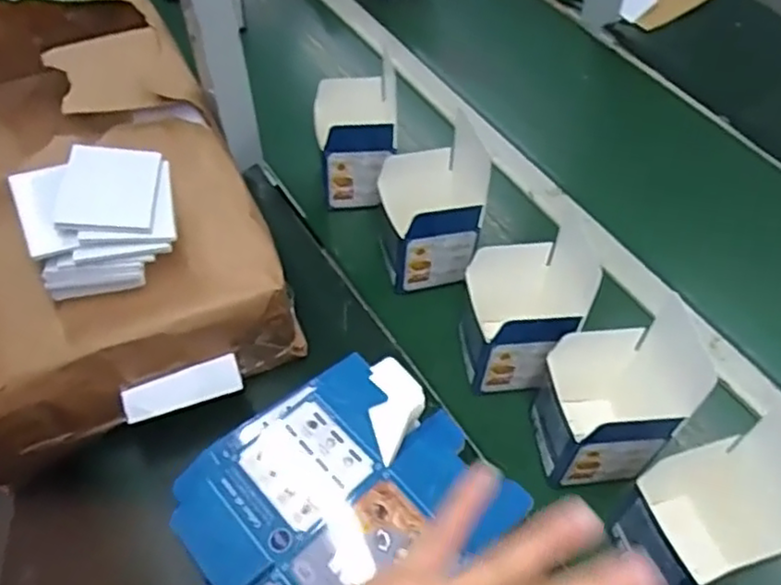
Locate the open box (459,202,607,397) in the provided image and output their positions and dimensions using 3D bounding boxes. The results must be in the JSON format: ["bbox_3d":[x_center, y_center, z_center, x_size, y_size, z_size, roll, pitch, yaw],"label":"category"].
[{"bbox_3d":[0.117,0.026,0.641,0.090,0.109,0.100,-5,53,-3],"label":"open box"}]

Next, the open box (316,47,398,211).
[{"bbox_3d":[-0.040,-0.170,0.775,0.090,0.117,0.103,0,53,1],"label":"open box"}]

